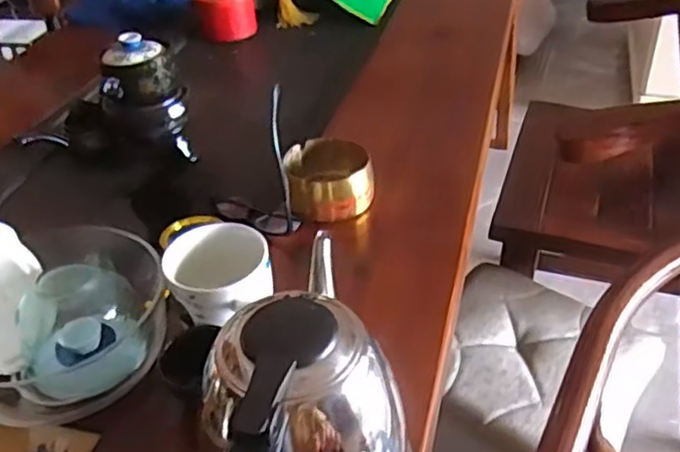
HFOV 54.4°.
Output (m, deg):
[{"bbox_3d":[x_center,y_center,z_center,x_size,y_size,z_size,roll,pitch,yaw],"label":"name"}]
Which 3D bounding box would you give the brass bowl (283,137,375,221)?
[{"bbox_3d":[-0.011,-0.052,0.705,0.088,0.050,0.083,-3,36,2],"label":"brass bowl"}]

